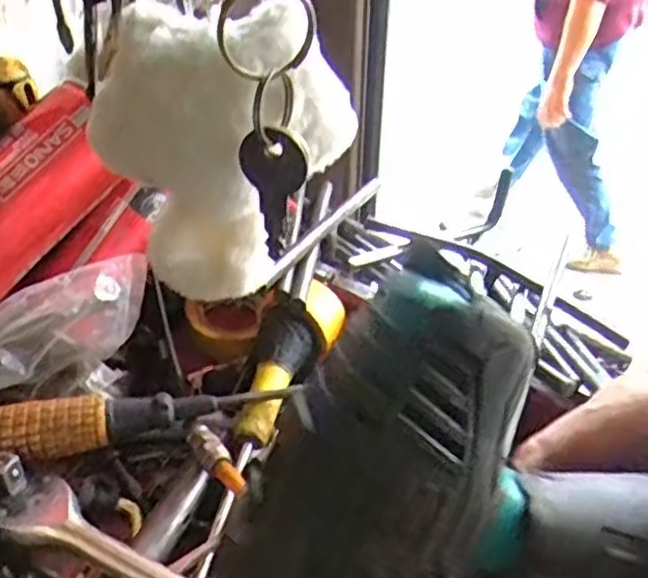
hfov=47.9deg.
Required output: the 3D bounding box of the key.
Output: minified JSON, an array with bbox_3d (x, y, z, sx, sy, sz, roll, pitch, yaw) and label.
[{"bbox_3d":[-0.014,-0.027,0.207,0.019,0.039,0.004,20,41,23],"label":"key"}]

